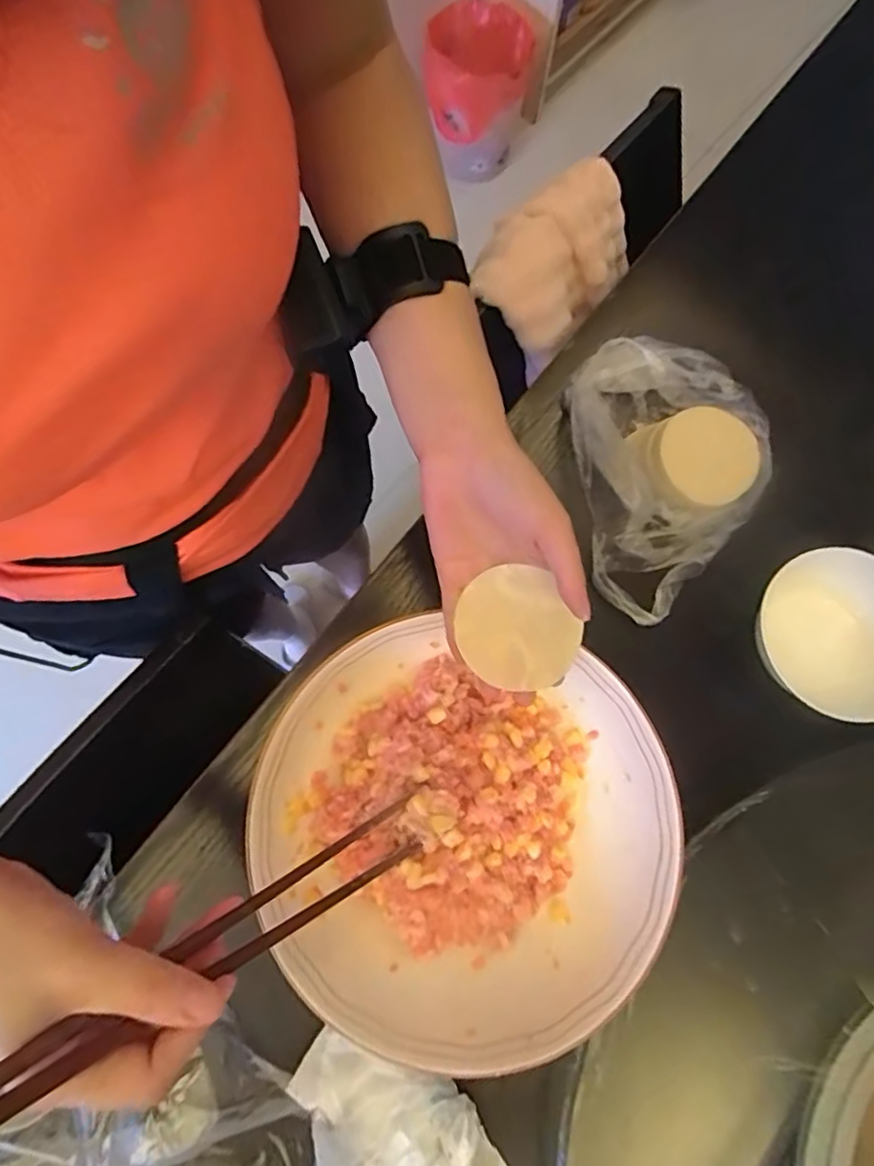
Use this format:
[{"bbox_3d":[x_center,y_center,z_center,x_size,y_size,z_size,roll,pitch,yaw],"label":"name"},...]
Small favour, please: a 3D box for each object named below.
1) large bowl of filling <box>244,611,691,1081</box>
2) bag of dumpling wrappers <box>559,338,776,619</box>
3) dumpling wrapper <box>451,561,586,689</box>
[{"bbox_3d":[0.015,0.160,0.400,0.261,0.067,0.237,15,75,2],"label":"large bowl of filling"},{"bbox_3d":[0.187,-0.086,0.493,0.150,0.055,0.215,0,75,-2],"label":"bag of dumpling wrappers"},{"bbox_3d":[0.046,0.029,0.362,0.064,0.010,0.071,-39,92,-1],"label":"dumpling wrapper"}]

